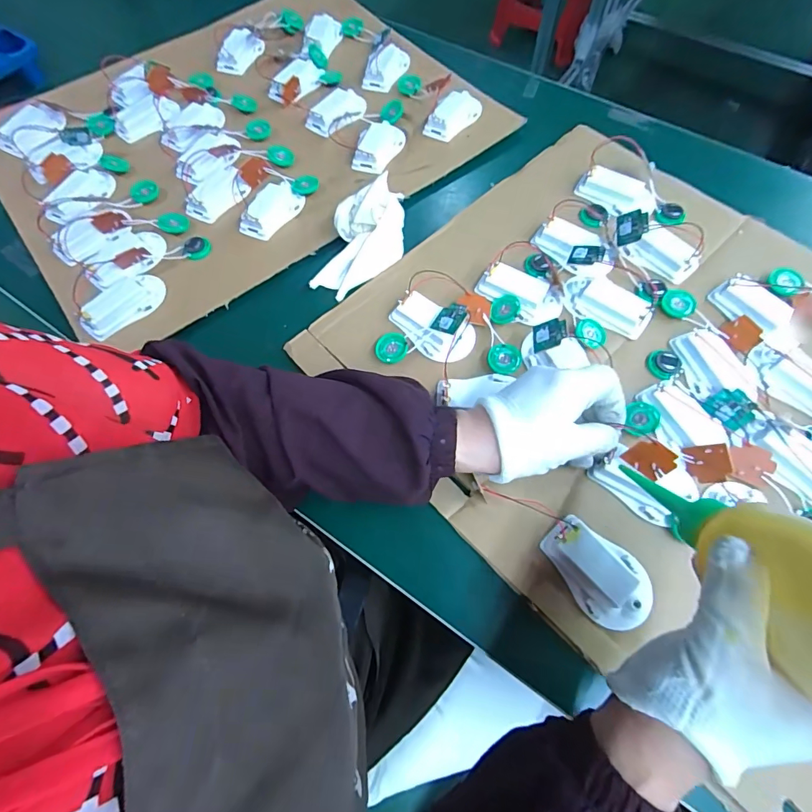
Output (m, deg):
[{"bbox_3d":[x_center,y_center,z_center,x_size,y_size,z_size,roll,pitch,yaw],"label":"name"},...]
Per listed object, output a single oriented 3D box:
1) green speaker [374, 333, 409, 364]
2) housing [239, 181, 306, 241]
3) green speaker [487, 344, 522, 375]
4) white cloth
[{"bbox_3d":[-0.013,-0.051,0.389,0.028,0.011,0.029,-1,69,2],"label":"green speaker"},{"bbox_3d":[-0.142,-0.208,0.457,0.043,0.016,0.070,22,73,8],"label":"housing"},{"bbox_3d":[0.086,-0.040,0.382,0.029,0.009,0.029,0,71,1],"label":"green speaker"},{"bbox_3d":[-0.040,-0.166,0.421,0.068,0.045,0.124,22,73,8],"label":"white cloth"}]

